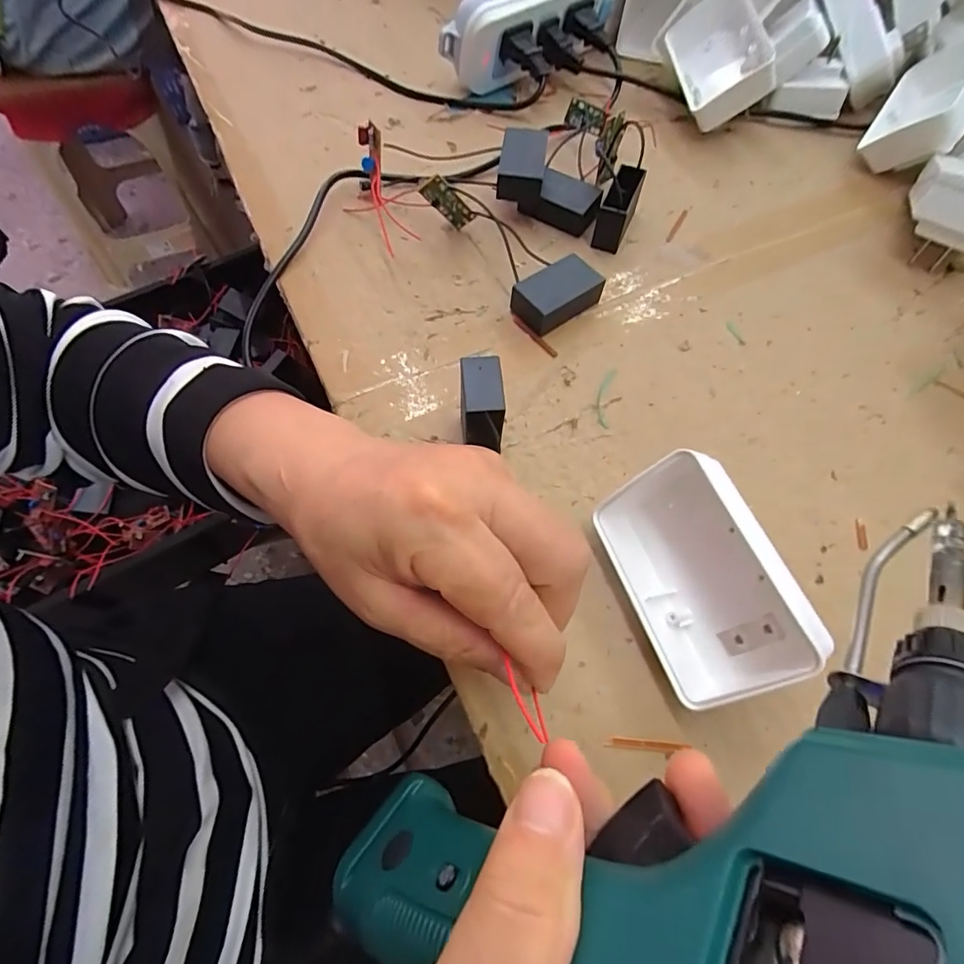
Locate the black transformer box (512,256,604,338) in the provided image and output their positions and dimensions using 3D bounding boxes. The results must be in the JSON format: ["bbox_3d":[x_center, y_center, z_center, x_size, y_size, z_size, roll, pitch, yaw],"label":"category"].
[{"bbox_3d":[0.043,-0.110,0.289,0.048,0.022,0.029,-34,68,-16],"label":"black transformer box"}]

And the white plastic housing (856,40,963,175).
[{"bbox_3d":[0.317,-0.264,0.347,0.031,0.061,0.095,41,76,-21],"label":"white plastic housing"}]

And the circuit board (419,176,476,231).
[{"bbox_3d":[-0.020,-0.172,0.307,0.017,0.042,0.004,-14,76,32],"label":"circuit board"}]

